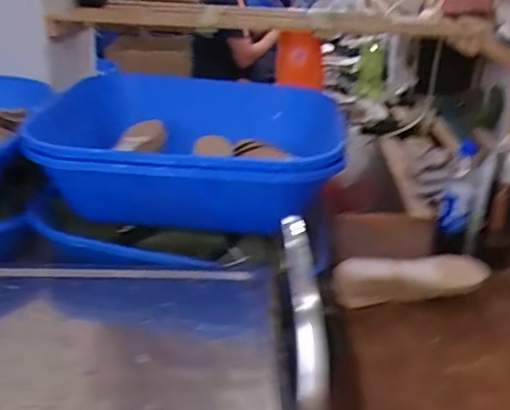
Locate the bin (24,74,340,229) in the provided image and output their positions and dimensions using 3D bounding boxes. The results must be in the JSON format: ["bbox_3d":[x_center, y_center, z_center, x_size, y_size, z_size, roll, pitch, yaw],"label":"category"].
[{"bbox_3d":[-0.135,-0.120,1.276,0.611,0.182,0.545,4,26,4],"label":"bin"}]

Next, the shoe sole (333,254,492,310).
[{"bbox_3d":[0.258,0.131,1.001,0.240,0.072,0.088,0,26,-3],"label":"shoe sole"}]

